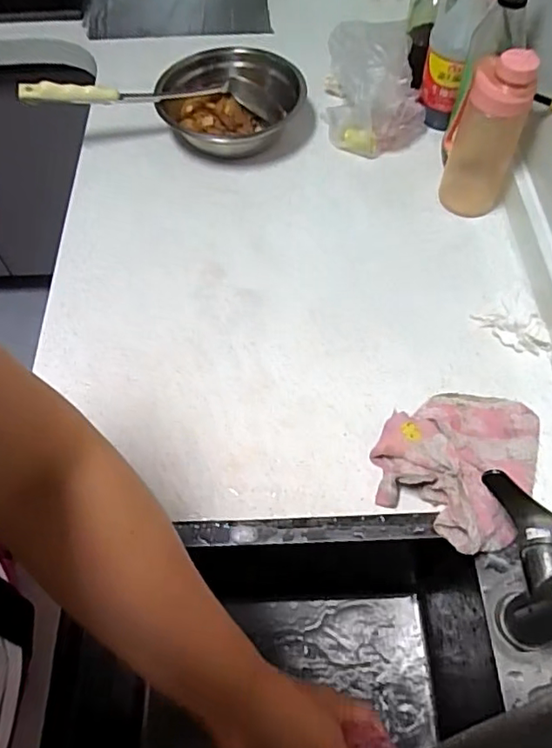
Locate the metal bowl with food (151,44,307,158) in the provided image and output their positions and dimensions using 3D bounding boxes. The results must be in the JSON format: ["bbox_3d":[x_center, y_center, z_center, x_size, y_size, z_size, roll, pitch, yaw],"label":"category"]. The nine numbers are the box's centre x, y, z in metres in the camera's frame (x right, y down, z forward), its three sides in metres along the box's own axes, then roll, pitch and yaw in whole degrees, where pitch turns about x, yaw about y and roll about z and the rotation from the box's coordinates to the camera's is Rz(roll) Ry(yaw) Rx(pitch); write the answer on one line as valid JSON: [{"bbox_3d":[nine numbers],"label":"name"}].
[{"bbox_3d":[-0.063,-0.406,0.851,0.213,0.062,0.229,-1,60,1],"label":"metal bowl with food"}]

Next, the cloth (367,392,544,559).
[{"bbox_3d":[0.183,0.075,0.562,0.146,0.044,0.166,28,65,16],"label":"cloth"}]

